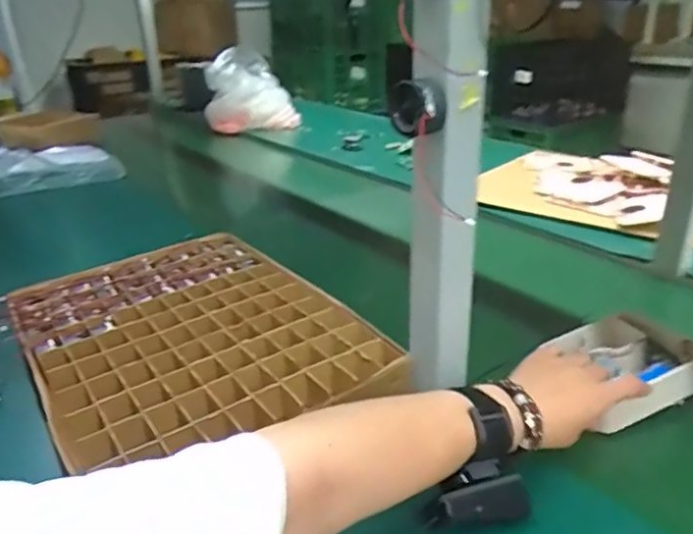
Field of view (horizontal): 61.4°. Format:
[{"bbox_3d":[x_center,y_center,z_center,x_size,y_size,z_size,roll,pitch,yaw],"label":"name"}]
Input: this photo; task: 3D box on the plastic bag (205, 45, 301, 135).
[{"bbox_3d":[-0.242,-0.438,1.494,0.240,0.198,0.196,-6,25,-9],"label":"plastic bag"}]

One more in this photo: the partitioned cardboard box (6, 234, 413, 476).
[{"bbox_3d":[-0.170,0.068,0.615,0.285,0.036,0.414,-18,29,-31],"label":"partitioned cardboard box"}]

